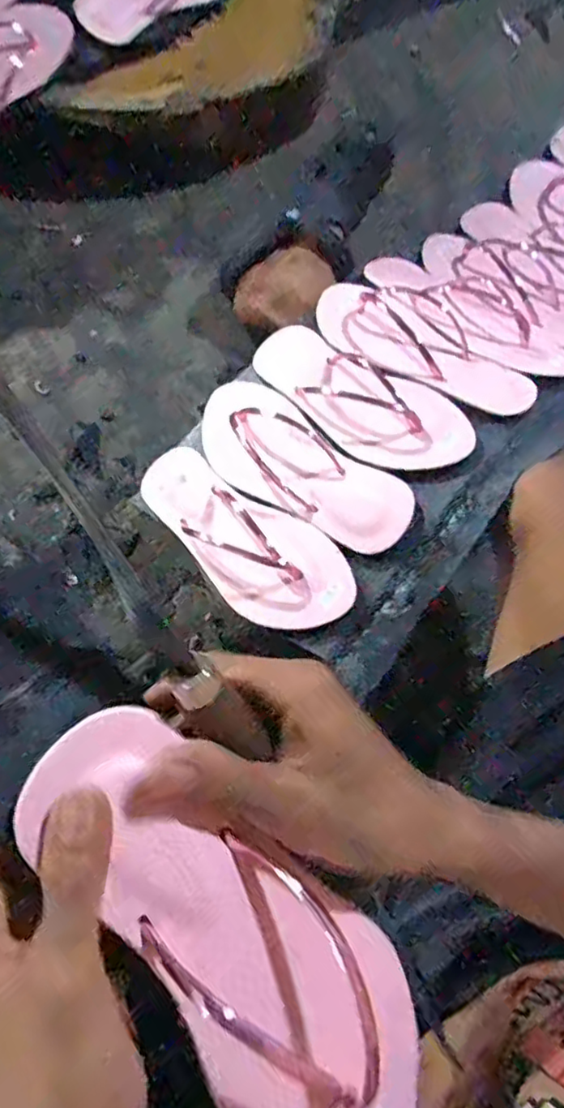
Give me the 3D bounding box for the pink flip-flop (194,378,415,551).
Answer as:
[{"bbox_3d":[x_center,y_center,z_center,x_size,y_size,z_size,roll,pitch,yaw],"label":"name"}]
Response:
[{"bbox_3d":[0.007,-0.088,0.568,0.245,0.037,0.090,38,79,26],"label":"pink flip-flop"}]

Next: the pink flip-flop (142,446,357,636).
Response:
[{"bbox_3d":[-0.047,-0.021,0.559,0.251,0.043,0.099,38,79,27],"label":"pink flip-flop"}]

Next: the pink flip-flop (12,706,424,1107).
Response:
[{"bbox_3d":[-0.008,0.168,0.249,0.088,0.052,0.242,-35,96,-7],"label":"pink flip-flop"}]

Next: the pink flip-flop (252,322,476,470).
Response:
[{"bbox_3d":[0.061,-0.153,0.575,0.089,0.038,0.244,-45,60,-9],"label":"pink flip-flop"}]

